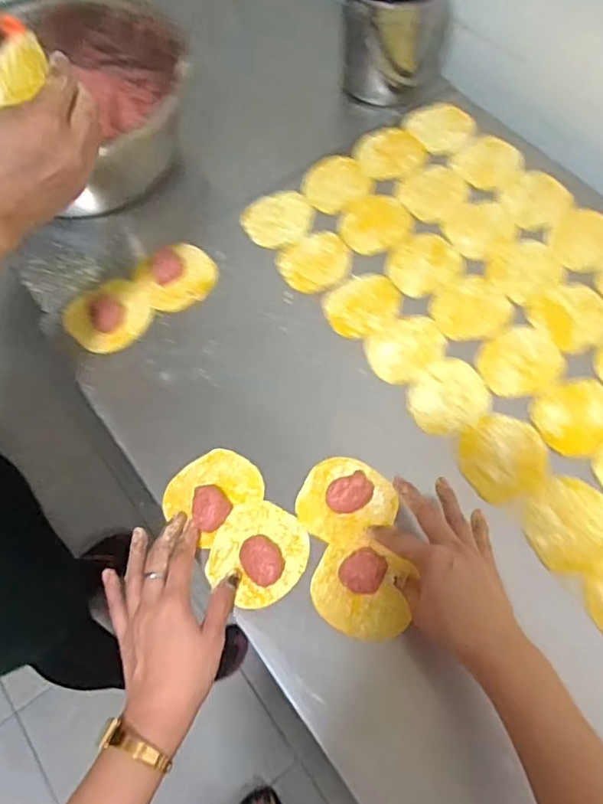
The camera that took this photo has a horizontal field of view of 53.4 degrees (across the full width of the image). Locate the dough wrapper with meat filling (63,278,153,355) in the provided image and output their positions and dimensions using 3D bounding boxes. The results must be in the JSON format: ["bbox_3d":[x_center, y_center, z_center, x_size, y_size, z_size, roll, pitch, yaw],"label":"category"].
[{"bbox_3d":[-0.198,-0.089,0.624,0.082,0.012,0.083,-38,68,-17],"label":"dough wrapper with meat filling"}]

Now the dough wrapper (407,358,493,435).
[{"bbox_3d":[0.144,-0.004,0.588,0.080,0.004,0.068,-31,66,-14],"label":"dough wrapper"}]

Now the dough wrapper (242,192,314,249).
[{"bbox_3d":[-0.026,-0.214,0.693,0.082,0.004,0.076,0,62,1],"label":"dough wrapper"}]

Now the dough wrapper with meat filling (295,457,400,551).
[{"bbox_3d":[0.041,0.086,0.526,0.082,0.021,0.077,0,62,1],"label":"dough wrapper with meat filling"}]

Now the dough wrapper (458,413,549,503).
[{"bbox_3d":[0.188,0.050,0.554,0.079,0.006,0.077,0,62,1],"label":"dough wrapper"}]

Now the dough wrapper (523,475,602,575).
[{"bbox_3d":[0.236,0.105,0.525,0.084,0.004,0.069,-33,66,-15],"label":"dough wrapper"}]

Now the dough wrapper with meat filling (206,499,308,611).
[{"bbox_3d":[-0.036,0.125,0.504,0.079,0.025,0.084,0,62,1],"label":"dough wrapper with meat filling"}]

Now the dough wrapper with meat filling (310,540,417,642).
[{"bbox_3d":[0.051,0.151,0.490,0.082,0.021,0.074,22,65,12],"label":"dough wrapper with meat filling"}]

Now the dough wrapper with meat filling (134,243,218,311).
[{"bbox_3d":[-0.132,-0.135,0.646,0.080,0.018,0.069,-33,67,-15],"label":"dough wrapper with meat filling"}]

